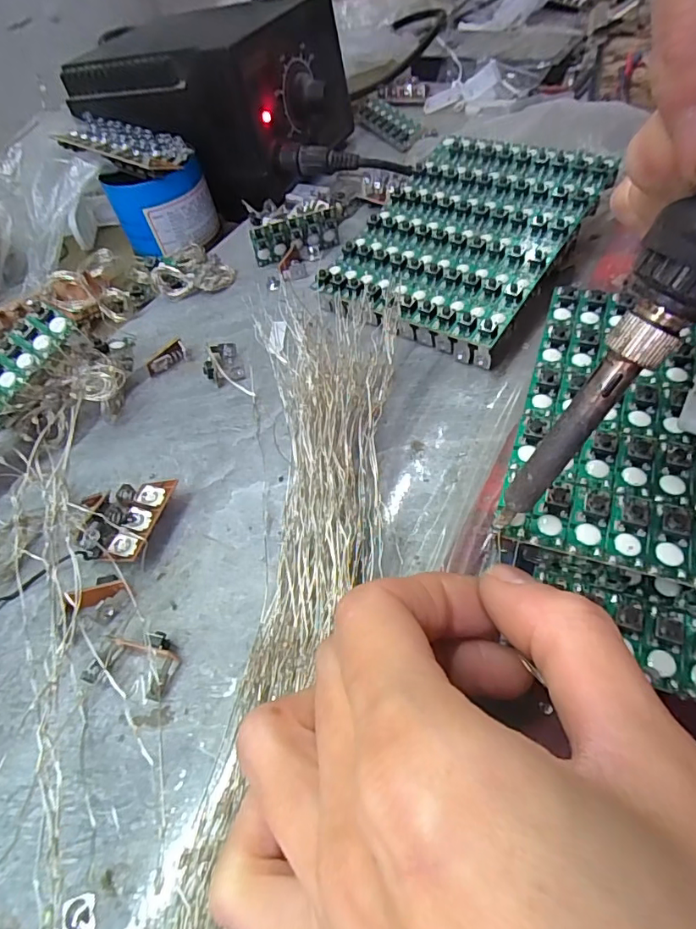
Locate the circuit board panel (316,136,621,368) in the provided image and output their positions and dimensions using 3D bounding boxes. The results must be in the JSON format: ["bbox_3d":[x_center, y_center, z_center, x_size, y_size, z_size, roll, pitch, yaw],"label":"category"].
[{"bbox_3d":[0.056,-0.110,0.249,0.097,0.015,0.129,25,69,24],"label":"circuit board panel"}]

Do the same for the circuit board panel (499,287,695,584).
[{"bbox_3d":[0.102,-0.013,0.151,0.096,0.006,0.105,13,59,18],"label":"circuit board panel"}]

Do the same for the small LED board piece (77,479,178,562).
[{"bbox_3d":[-0.081,0.020,0.187,0.030,0.012,0.032,2,54,10],"label":"small LED board piece"}]

